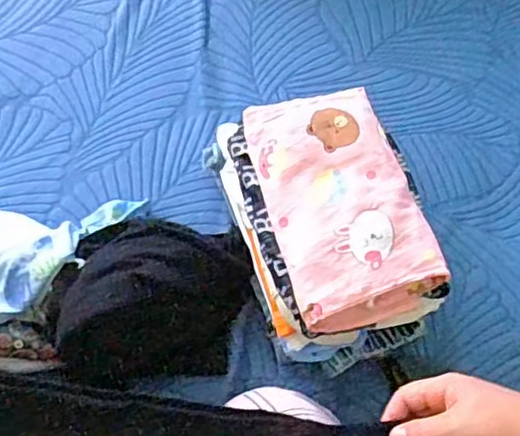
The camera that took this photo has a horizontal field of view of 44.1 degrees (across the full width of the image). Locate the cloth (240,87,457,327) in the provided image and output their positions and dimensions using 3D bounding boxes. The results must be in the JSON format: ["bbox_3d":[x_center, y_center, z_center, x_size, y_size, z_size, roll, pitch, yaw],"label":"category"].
[{"bbox_3d":[0.073,-0.021,0.602,0.130,0.043,0.238,-13,66,-5],"label":"cloth"}]

